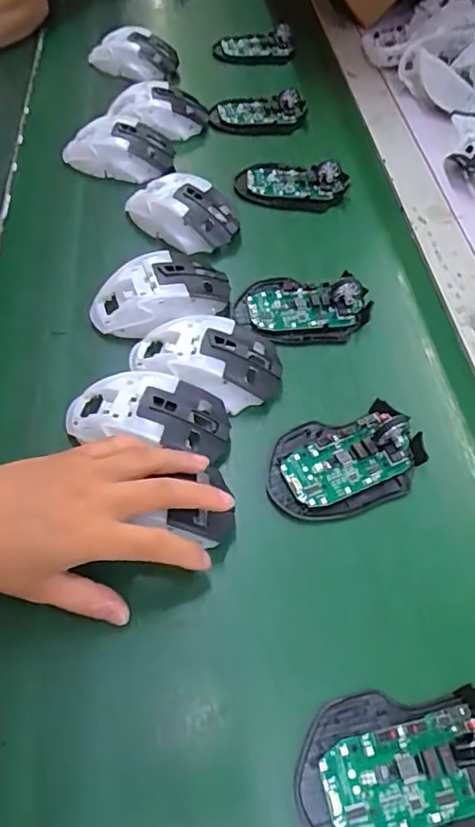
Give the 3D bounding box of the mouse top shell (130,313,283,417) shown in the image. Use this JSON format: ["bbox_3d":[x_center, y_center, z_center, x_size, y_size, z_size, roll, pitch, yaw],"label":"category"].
[{"bbox_3d":[-0.025,-0.040,0.401,0.115,0.034,0.063,6,58,6],"label":"mouse top shell"}]

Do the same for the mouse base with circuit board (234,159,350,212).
[{"bbox_3d":[0.055,-0.229,0.533,0.108,0.028,0.050,8,54,1],"label":"mouse base with circuit board"}]

